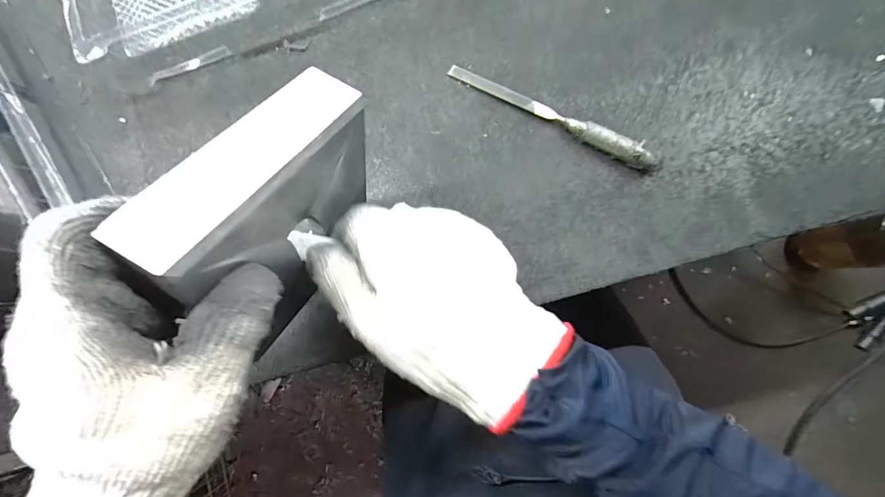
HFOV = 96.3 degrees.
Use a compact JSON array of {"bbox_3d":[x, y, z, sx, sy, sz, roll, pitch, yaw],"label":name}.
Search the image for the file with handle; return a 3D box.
[{"bbox_3d":[0.082,-0.106,0.310,0.171,0.018,0.014,29,88,7],"label":"file with handle"}]

